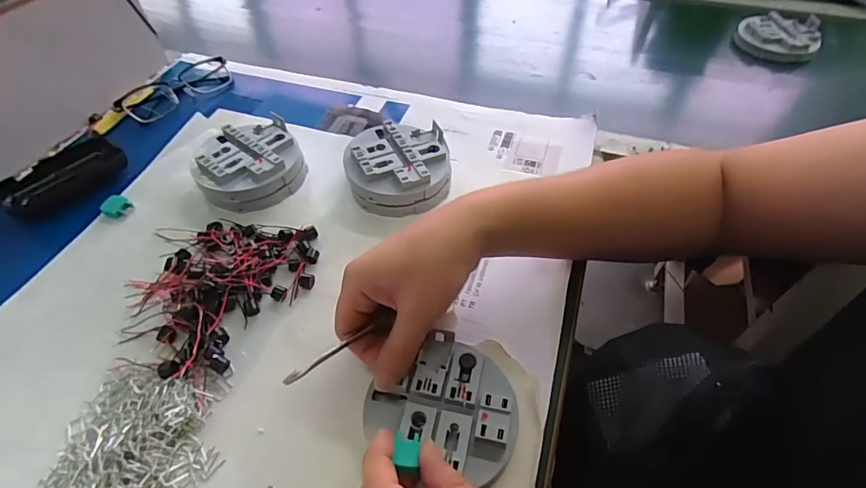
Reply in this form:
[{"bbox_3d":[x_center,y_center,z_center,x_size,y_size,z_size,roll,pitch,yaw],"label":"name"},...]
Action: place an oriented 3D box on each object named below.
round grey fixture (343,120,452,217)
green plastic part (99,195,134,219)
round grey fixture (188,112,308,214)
[{"bbox_3d":[-0.034,-0.077,0.445,0.100,0.040,0.094,-1,50,1],"label":"round grey fixture"},{"bbox_3d":[-0.309,-0.037,0.434,0.020,0.013,0.025,28,56,22],"label":"green plastic part"},{"bbox_3d":[-0.186,-0.081,0.452,0.101,0.036,0.097,-1,50,1],"label":"round grey fixture"}]

